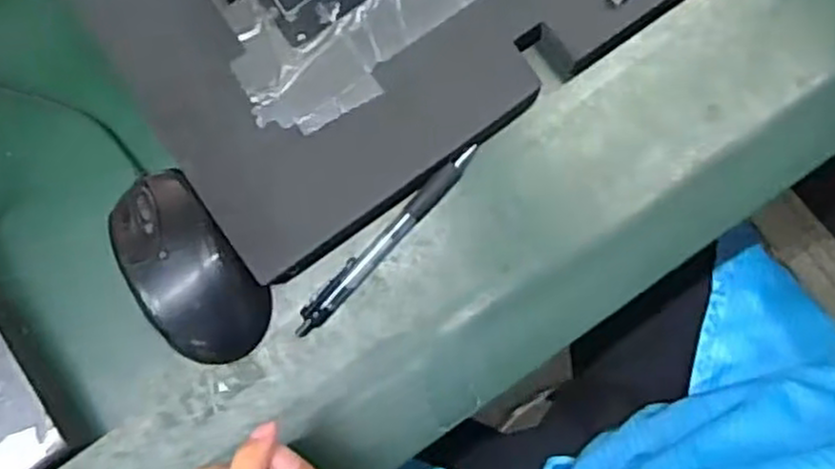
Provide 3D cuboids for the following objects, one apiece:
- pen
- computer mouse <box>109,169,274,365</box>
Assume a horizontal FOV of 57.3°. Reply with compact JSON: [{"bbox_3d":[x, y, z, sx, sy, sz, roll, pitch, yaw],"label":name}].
[{"bbox_3d":[-0.017,0.003,0.424,0.012,0.012,0.137,42,88,8],"label":"pen"},{"bbox_3d":[-0.127,0.020,0.423,0.058,0.032,0.106,-36,82,0],"label":"computer mouse"}]

